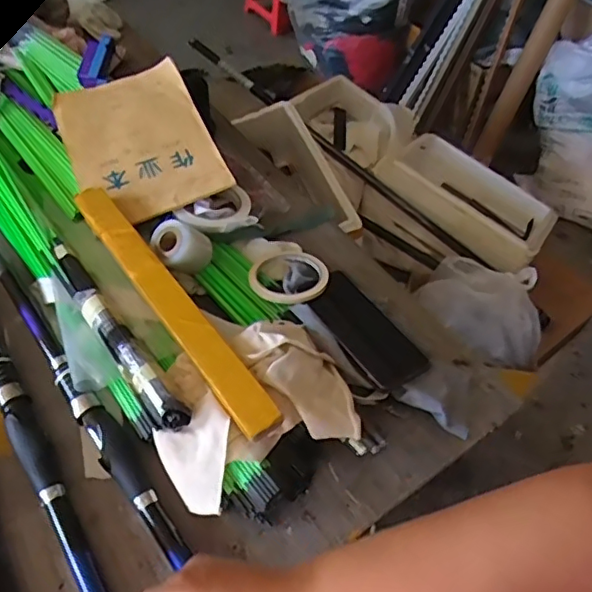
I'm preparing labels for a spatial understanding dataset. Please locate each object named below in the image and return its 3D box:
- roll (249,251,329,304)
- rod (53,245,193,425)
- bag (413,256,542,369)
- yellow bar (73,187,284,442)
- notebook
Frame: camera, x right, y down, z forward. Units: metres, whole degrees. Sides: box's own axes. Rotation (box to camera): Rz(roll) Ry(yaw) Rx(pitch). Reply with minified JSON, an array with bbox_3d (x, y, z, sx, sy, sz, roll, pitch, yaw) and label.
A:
[{"bbox_3d":[-0.009,-0.025,0.674,0.097,0.009,0.090,0,39,0],"label":"roll"},{"bbox_3d":[-0.189,0.030,0.579,0.029,0.030,0.271,-28,58,-26],"label":"rod"},{"bbox_3d":[0.321,0.018,0.975,0.226,0.163,0.096,33,55,20],"label":"bag"},{"bbox_3d":[-0.139,-0.003,0.602,0.039,0.027,0.385,-28,58,-26],"label":"yellow bar"},{"bbox_3d":[-0.212,-0.212,0.770,0.183,0.017,0.261,-21,63,-12],"label":"notebook"}]

